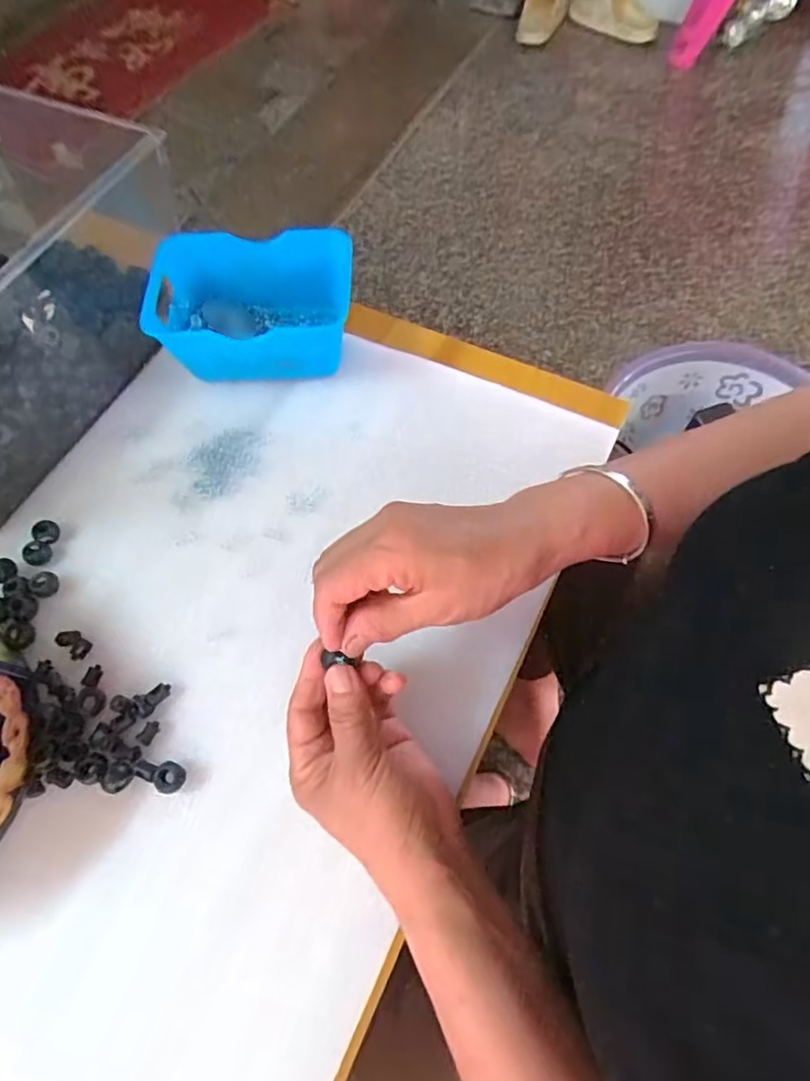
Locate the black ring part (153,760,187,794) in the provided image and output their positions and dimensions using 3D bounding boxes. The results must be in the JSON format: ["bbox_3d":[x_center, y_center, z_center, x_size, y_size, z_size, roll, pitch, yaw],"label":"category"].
[{"bbox_3d":[-0.140,0.141,0.350,0.016,0.008,0.017,-1,66,2],"label":"black ring part"}]

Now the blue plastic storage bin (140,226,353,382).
[{"bbox_3d":[-0.119,-0.184,0.466,0.154,0.064,0.100,-2,66,1],"label":"blue plastic storage bin"}]

